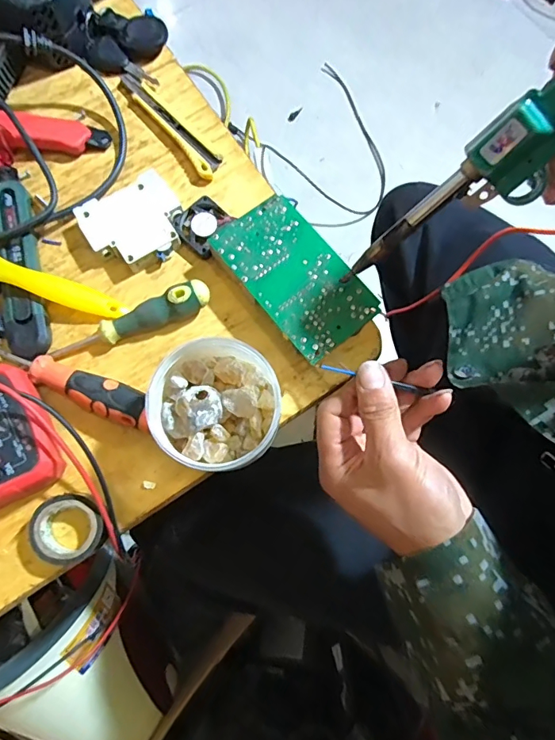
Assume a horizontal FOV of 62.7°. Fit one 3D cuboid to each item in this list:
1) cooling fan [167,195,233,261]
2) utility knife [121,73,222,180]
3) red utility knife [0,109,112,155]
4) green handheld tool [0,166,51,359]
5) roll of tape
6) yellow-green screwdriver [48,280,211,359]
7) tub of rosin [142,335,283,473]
[{"bbox_3d":[-0.061,-0.119,0.365,0.042,0.012,0.042,36,78,7],"label":"cooling fan"},{"bbox_3d":[-0.094,-0.213,0.394,0.021,0.006,0.125,-41,81,-10],"label":"utility knife"},{"bbox_3d":[-0.223,-0.196,0.376,0.151,0.029,0.037,2,76,-1],"label":"red utility knife"},{"bbox_3d":[-0.203,-0.088,0.355,0.031,0.017,0.163,-12,77,-4],"label":"green handheld tool"},{"bbox_3d":[-0.140,0.107,0.309,0.047,0.018,0.043,0,76,-1],"label":"roll of tape"},{"bbox_3d":[-0.110,-0.037,0.340,0.122,0.024,0.022,-18,77,-6],"label":"yellow-green screwdriver"},{"bbox_3d":[-0.040,0.024,0.304,0.082,0.053,0.081,0,76,-1],"label":"tub of rosin"}]

